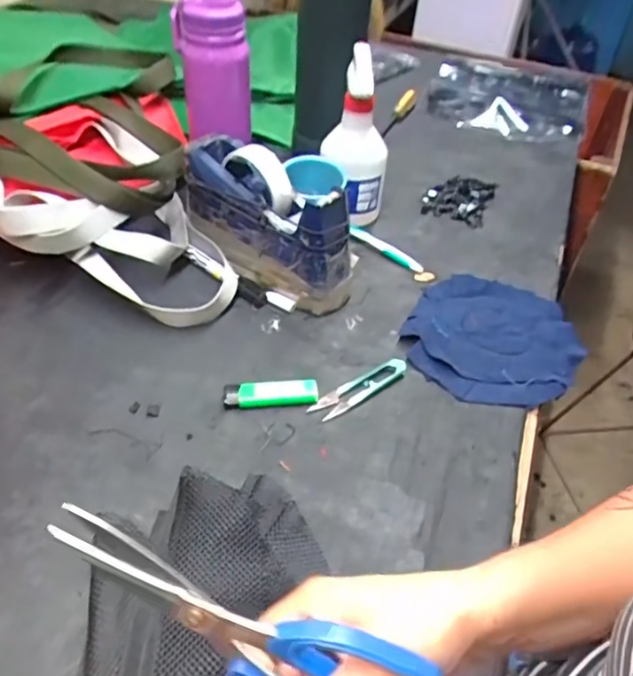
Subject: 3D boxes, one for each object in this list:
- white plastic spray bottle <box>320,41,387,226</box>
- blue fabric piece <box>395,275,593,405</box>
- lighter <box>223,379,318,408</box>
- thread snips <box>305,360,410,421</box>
[{"bbox_3d":[0.048,-0.228,0.673,0.060,0.203,0.073,-16,35,-27],"label":"white plastic spray bottle"},{"bbox_3d":[0.178,-0.003,0.578,0.161,0.016,0.181,25,47,20],"label":"blue fabric piece"},{"bbox_3d":[-0.040,0.047,0.504,0.081,0.014,0.025,-3,44,-8],"label":"lighter"},{"bbox_3d":[0.040,0.045,0.518,0.100,0.009,0.024,-23,50,-27],"label":"thread snips"}]

